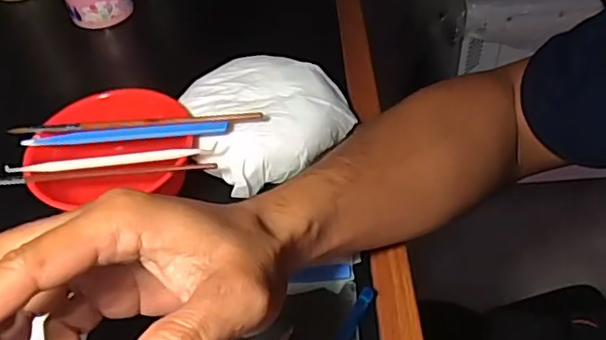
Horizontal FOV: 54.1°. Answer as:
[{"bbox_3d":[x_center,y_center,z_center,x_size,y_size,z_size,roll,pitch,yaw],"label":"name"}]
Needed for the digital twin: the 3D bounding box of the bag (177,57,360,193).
[{"bbox_3d":[-0.026,-0.042,0.445,0.116,0.040,0.104,-20,49,-12],"label":"bag"}]

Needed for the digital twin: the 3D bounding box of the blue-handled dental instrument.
[{"bbox_3d":[-0.122,-0.024,0.408,0.140,0.012,0.008,-5,47,2],"label":"blue-handled dental instrument"}]

